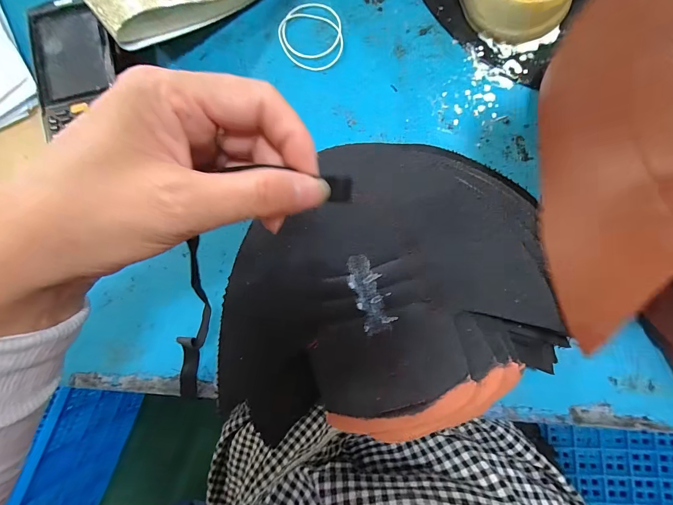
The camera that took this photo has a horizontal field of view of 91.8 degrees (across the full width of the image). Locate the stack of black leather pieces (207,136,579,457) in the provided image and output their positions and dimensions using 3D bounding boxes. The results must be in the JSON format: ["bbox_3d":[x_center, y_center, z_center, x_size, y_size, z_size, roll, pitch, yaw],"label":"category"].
[{"bbox_3d":[0.021,0.013,0.207,0.201,0.024,0.164,-17,84,2],"label":"stack of black leather pieces"}]

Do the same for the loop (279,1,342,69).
[{"bbox_3d":[-0.023,-0.189,0.283,0.054,0.004,0.067,-8,84,3],"label":"loop"}]

